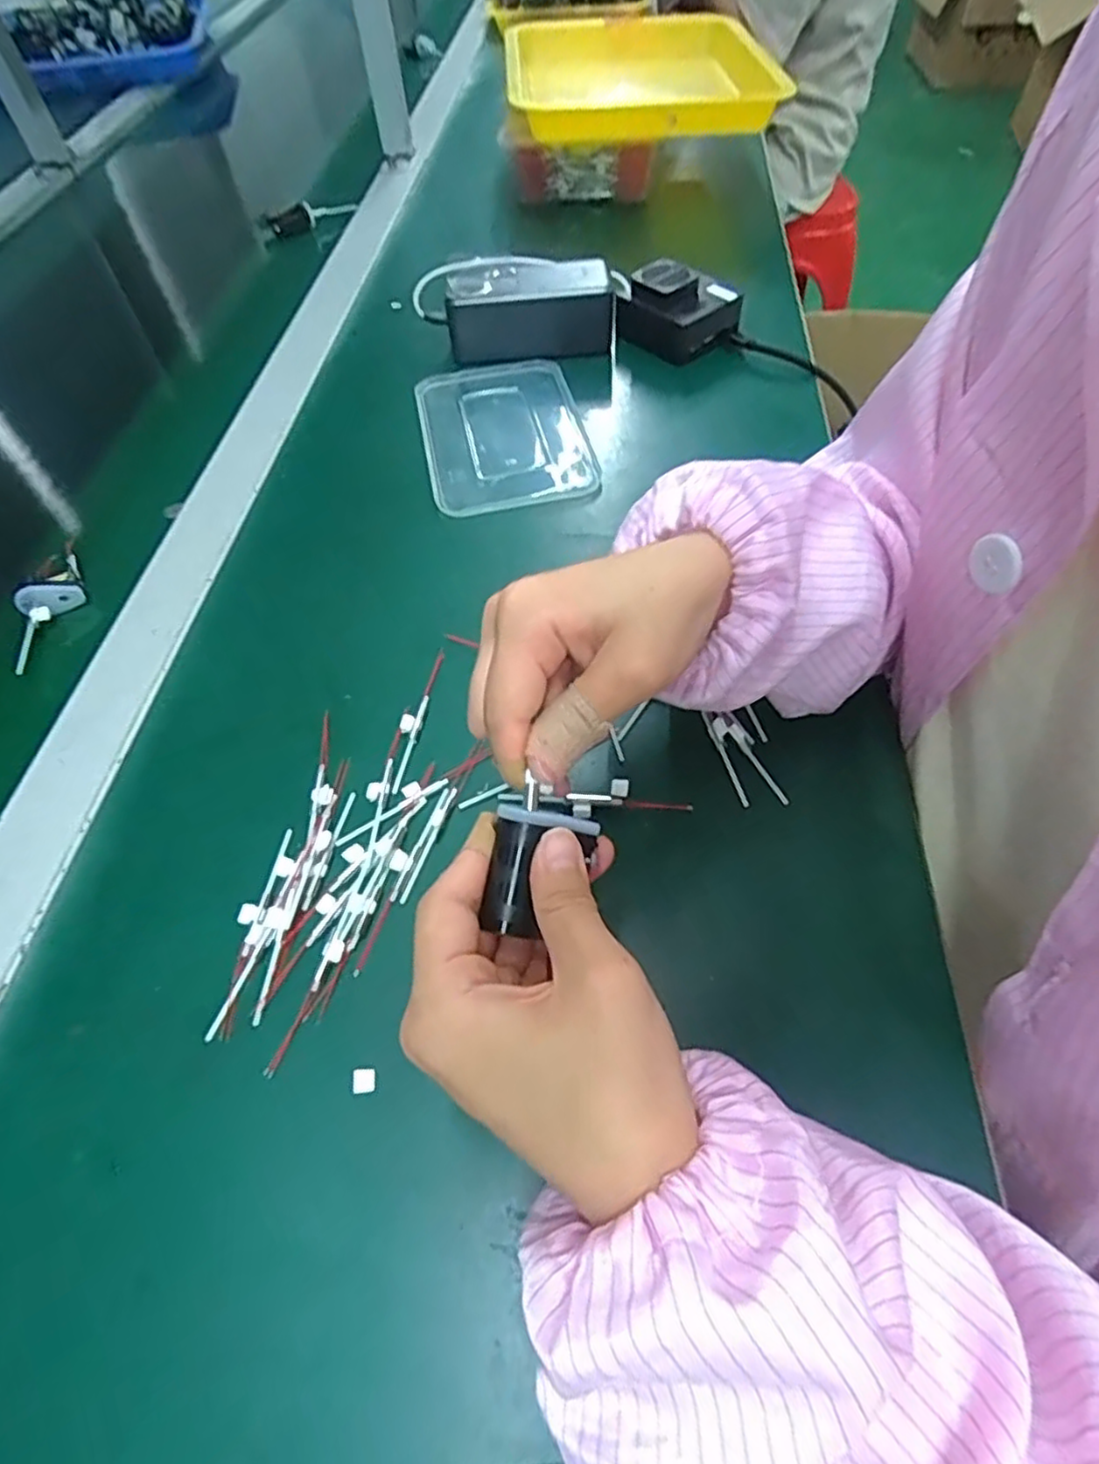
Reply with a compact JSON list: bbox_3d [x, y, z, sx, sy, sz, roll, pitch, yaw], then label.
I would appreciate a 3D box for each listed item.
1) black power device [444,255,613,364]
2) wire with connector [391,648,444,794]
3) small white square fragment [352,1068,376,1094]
[{"bbox_3d":[-0.015,-0.340,0.556,0.129,0.053,0.066,1,56,4],"label":"black power device"},{"bbox_3d":[-0.072,-0.009,0.365,0.010,0.006,0.091,7,57,8],"label":"wire with connector"},{"bbox_3d":[-0.073,0.137,0.270,0.009,0.004,0.009,-7,56,-2],"label":"small white square fragment"}]

